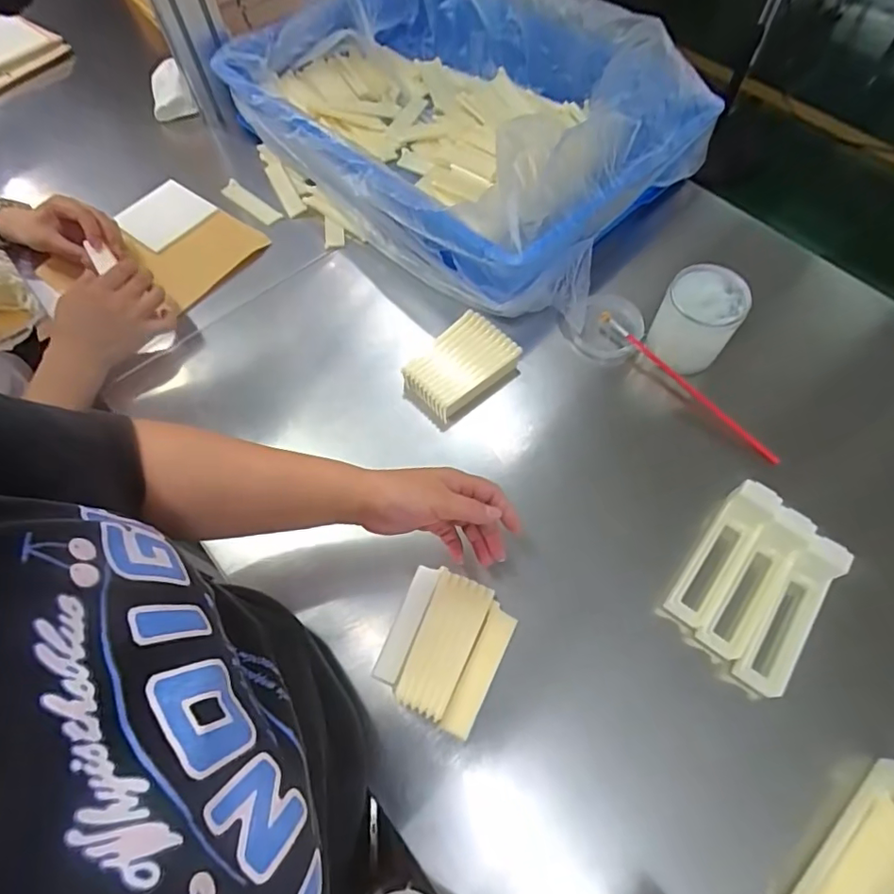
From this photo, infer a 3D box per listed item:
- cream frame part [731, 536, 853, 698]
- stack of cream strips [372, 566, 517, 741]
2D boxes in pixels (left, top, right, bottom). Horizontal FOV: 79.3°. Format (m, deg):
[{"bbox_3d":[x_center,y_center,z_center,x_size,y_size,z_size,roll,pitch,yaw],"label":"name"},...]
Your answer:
[{"bbox_3d":[0.306,0.151,0.477,0.042,0.052,0.140,33,69,16],"label":"cream frame part"},{"bbox_3d":[-0.001,0.175,0.478,0.098,0.026,0.116,24,67,12],"label":"stack of cream strips"}]

